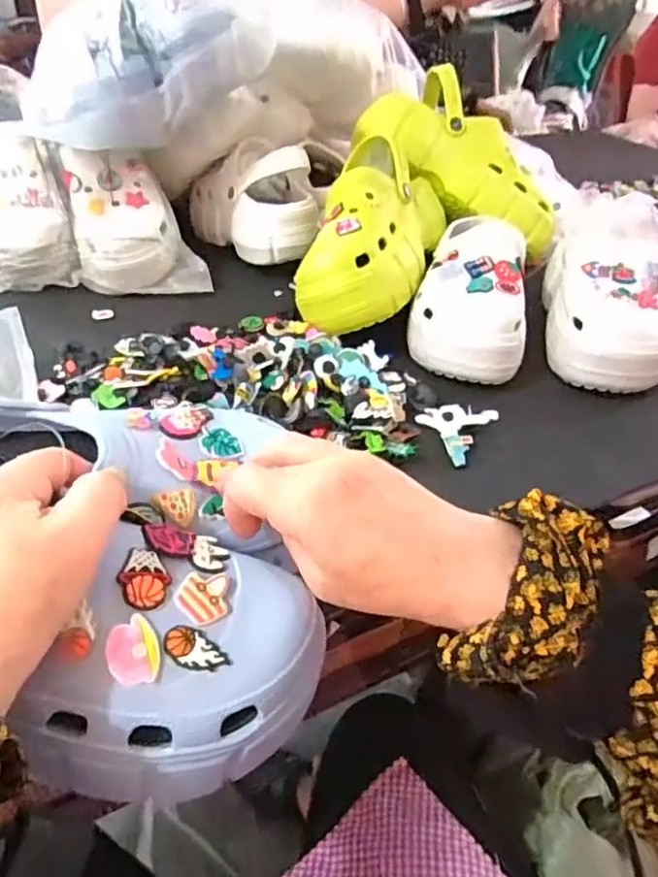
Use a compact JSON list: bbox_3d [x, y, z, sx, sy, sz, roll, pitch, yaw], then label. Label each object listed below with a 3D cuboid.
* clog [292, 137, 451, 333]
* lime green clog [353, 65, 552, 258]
[{"bbox_3d":[0.044,-0.210,0.647,0.118,0.091,0.246,15,57,14],"label":"clog"},{"bbox_3d":[0.153,-0.302,0.768,0.135,0.100,0.246,-41,94,-13],"label":"lime green clog"}]

